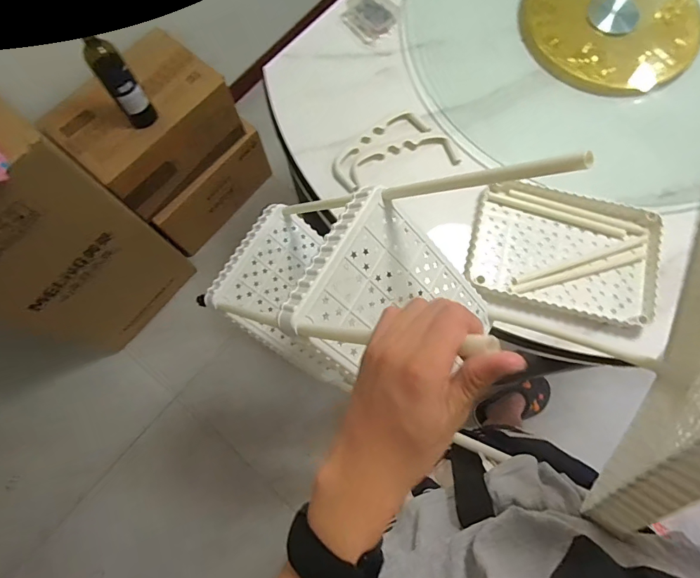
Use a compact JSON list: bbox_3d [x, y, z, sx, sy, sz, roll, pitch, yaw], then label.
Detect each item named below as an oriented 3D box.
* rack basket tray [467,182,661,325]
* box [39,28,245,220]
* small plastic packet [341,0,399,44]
[{"bbox_3d":[0.350,-0.060,0.690,0.293,0.034,0.194,14,75,4],"label":"rack basket tray"},{"bbox_3d":[-0.574,-0.468,1.233,0.288,0.222,0.420,39,78,10],"label":"box"},{"bbox_3d":[0.039,-0.537,0.831,0.086,0.022,0.100,-42,78,-10],"label":"small plastic packet"}]

